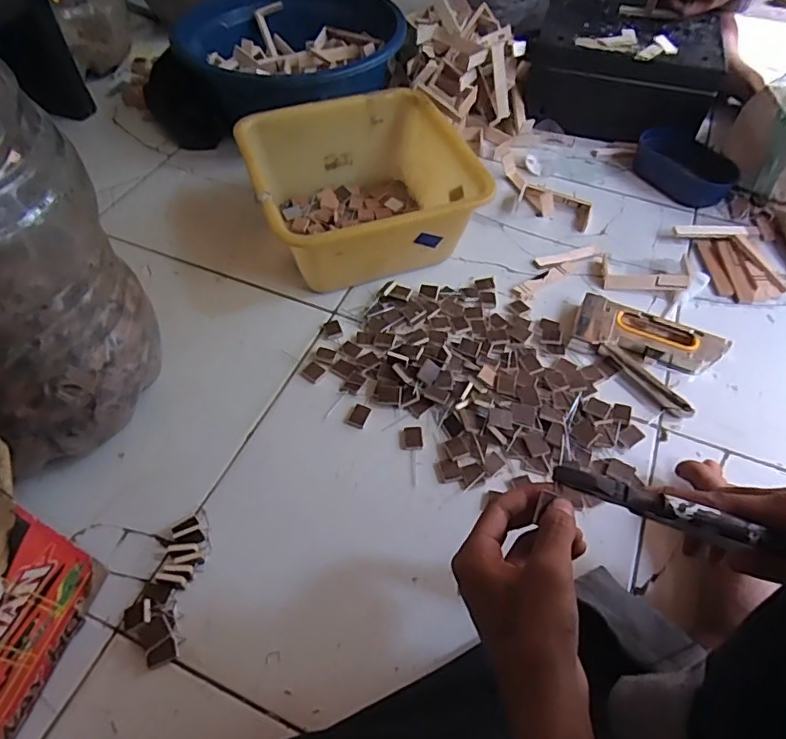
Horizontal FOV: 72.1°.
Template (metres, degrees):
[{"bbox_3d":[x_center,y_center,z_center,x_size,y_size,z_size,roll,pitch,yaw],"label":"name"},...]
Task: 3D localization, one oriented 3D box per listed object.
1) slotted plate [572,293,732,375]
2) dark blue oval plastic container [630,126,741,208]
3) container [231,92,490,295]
[{"bbox_3d":[0.304,-0.039,0.638,0.168,0.026,0.067,17,55,11],"label":"slotted plate"},{"bbox_3d":[0.435,-0.305,0.817,0.077,0.051,0.152,-26,58,-19],"label":"dark blue oval plastic container"},{"bbox_3d":[-0.041,-0.229,0.709,0.261,0.127,0.252,-16,56,-13],"label":"container"}]

